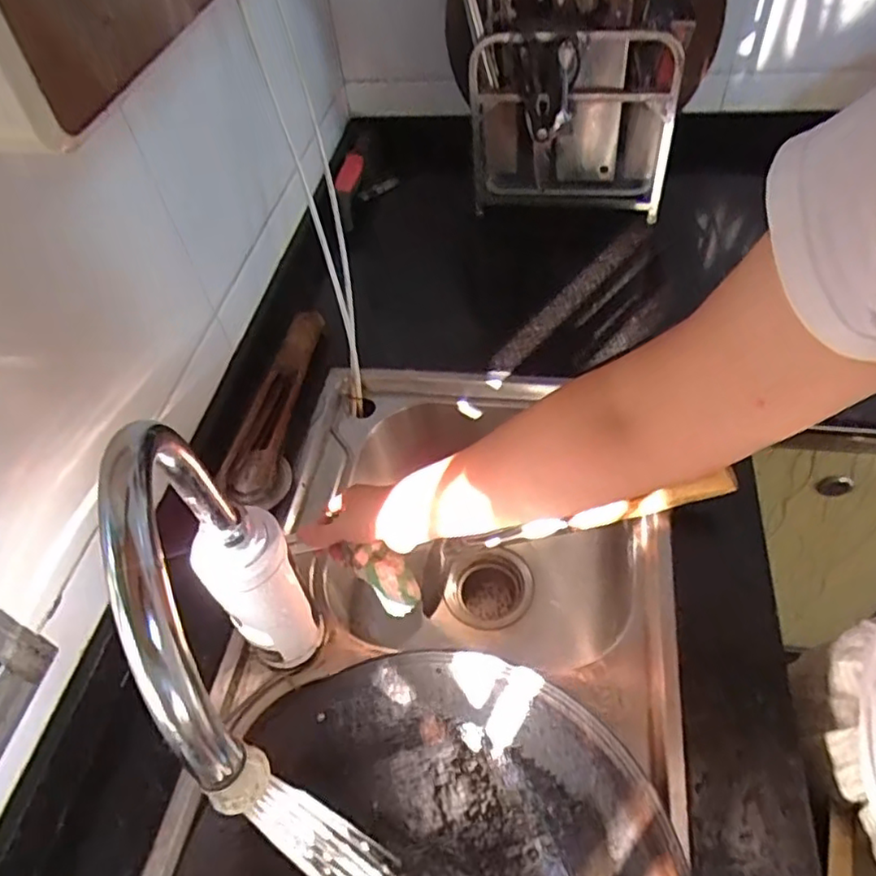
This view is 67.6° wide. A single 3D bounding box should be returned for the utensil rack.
[{"bbox_3d":[0.169,-0.388,0.842,0.245,0.249,0.072,3,52,9],"label":"utensil rack"}]

